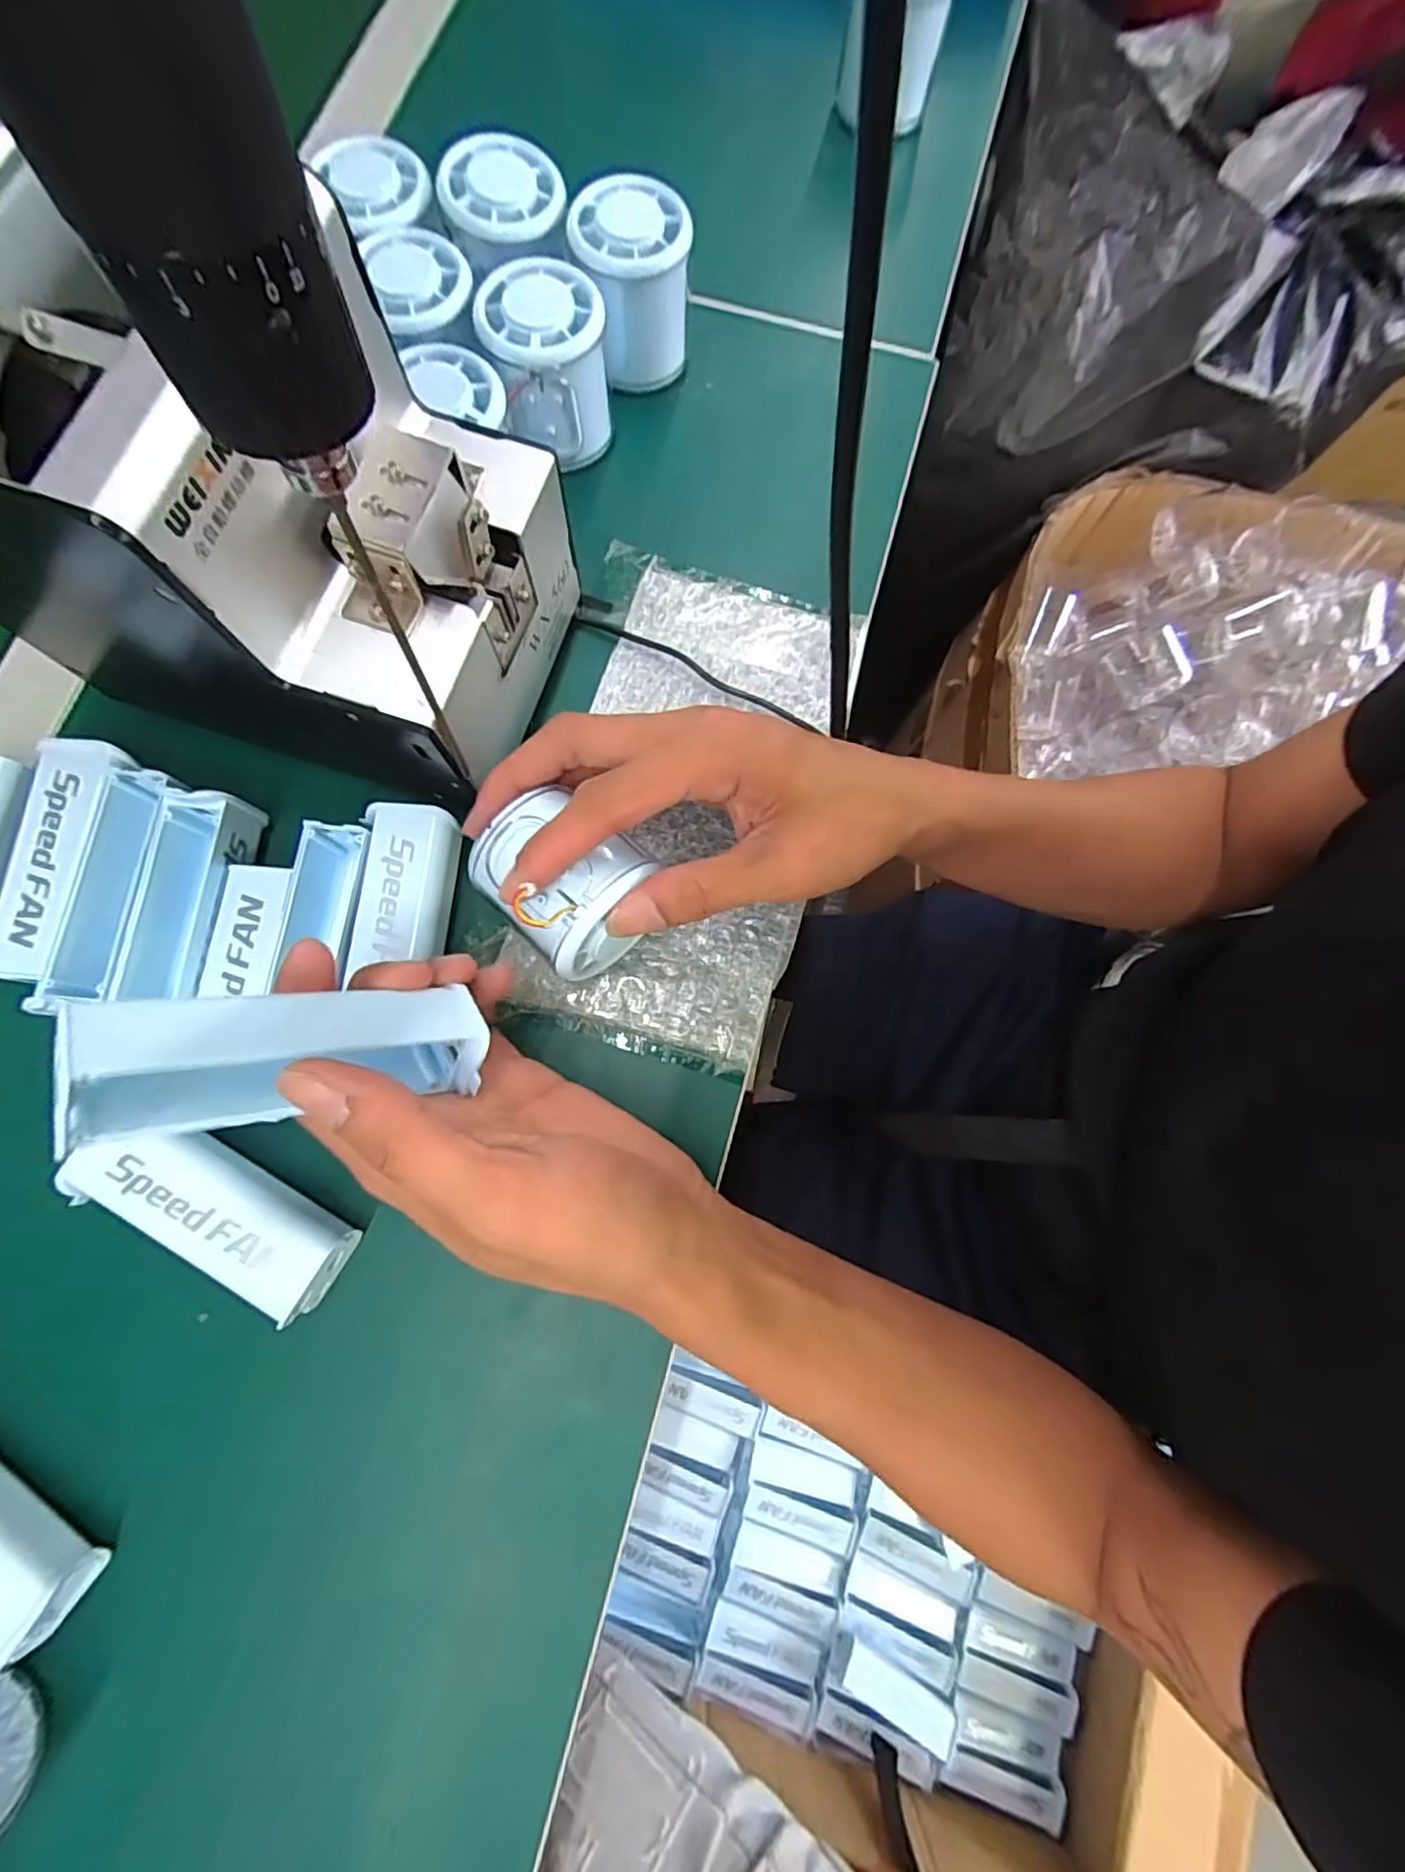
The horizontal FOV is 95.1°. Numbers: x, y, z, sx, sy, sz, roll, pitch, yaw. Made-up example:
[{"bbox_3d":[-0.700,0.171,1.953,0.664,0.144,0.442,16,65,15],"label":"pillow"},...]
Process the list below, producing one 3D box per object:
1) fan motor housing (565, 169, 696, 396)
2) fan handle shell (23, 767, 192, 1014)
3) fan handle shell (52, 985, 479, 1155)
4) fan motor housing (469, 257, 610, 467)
[{"bbox_3d":[-0.033,-0.320,0.322,0.057,0.064,0.053,-5,77,-2],"label":"fan motor housing"},{"bbox_3d":[-0.243,-0.019,0.267,0.025,0.024,0.101,5,78,-1],"label":"fan handle shell"},{"bbox_3d":[-0.114,0.032,0.183,0.098,0.023,0.034,0,73,-44],"label":"fan handle shell"},{"bbox_3d":[-0.073,-0.270,0.312,0.054,0.062,0.054,-5,78,-3],"label":"fan motor housing"}]

